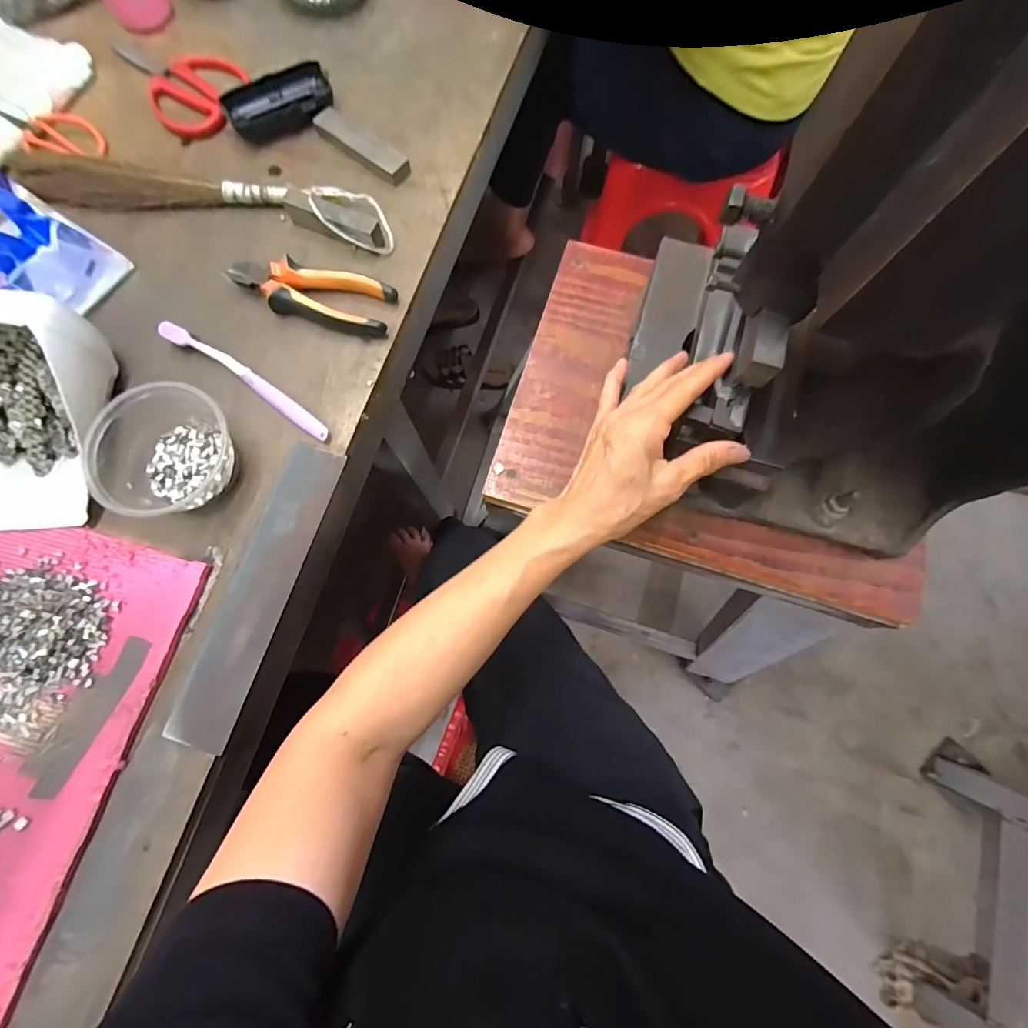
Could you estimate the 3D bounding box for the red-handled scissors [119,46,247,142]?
[{"bbox_3d":[-0.356,-0.477,0.501,0.100,0.016,0.174,-36,80,-9],"label":"red-handled scissors"}]

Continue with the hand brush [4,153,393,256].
[{"bbox_3d":[-0.311,-0.317,0.457,0.386,0.028,0.057,9,77,1],"label":"hand brush"}]

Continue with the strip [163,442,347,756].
[{"bbox_3d":[-0.206,0.060,0.379,0.051,0.006,0.247,18,77,3],"label":"strip"}]

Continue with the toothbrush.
[{"bbox_3d":[-0.239,-0.120,0.418,0.182,0.017,0.019,33,78,6],"label":"toothbrush"}]

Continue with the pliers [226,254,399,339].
[{"bbox_3d":[-0.189,-0.209,0.436,0.150,0.025,0.063,18,77,3],"label":"pliers"}]

